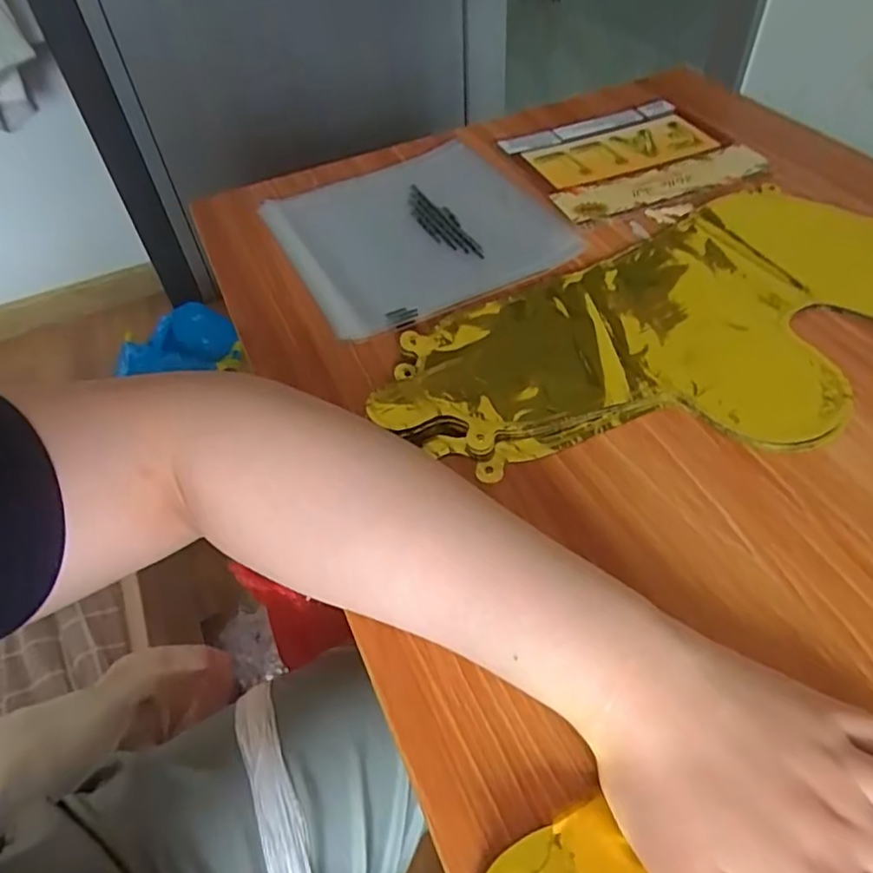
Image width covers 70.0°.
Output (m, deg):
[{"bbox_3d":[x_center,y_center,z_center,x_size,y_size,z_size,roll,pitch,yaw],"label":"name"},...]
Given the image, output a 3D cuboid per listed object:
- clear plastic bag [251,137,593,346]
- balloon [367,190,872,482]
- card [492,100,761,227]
[{"bbox_3d":[-0.018,-0.174,0.505,0.201,0.014,0.197,-20,51,-10],"label":"clear plastic bag"},{"bbox_3d":[0.158,-0.072,0.402,0.391,0.017,0.194,-21,51,-11],"label":"balloon"},{"bbox_3d":[0.171,-0.250,0.551,0.178,0.009,0.147,-18,51,-9],"label":"card"}]

